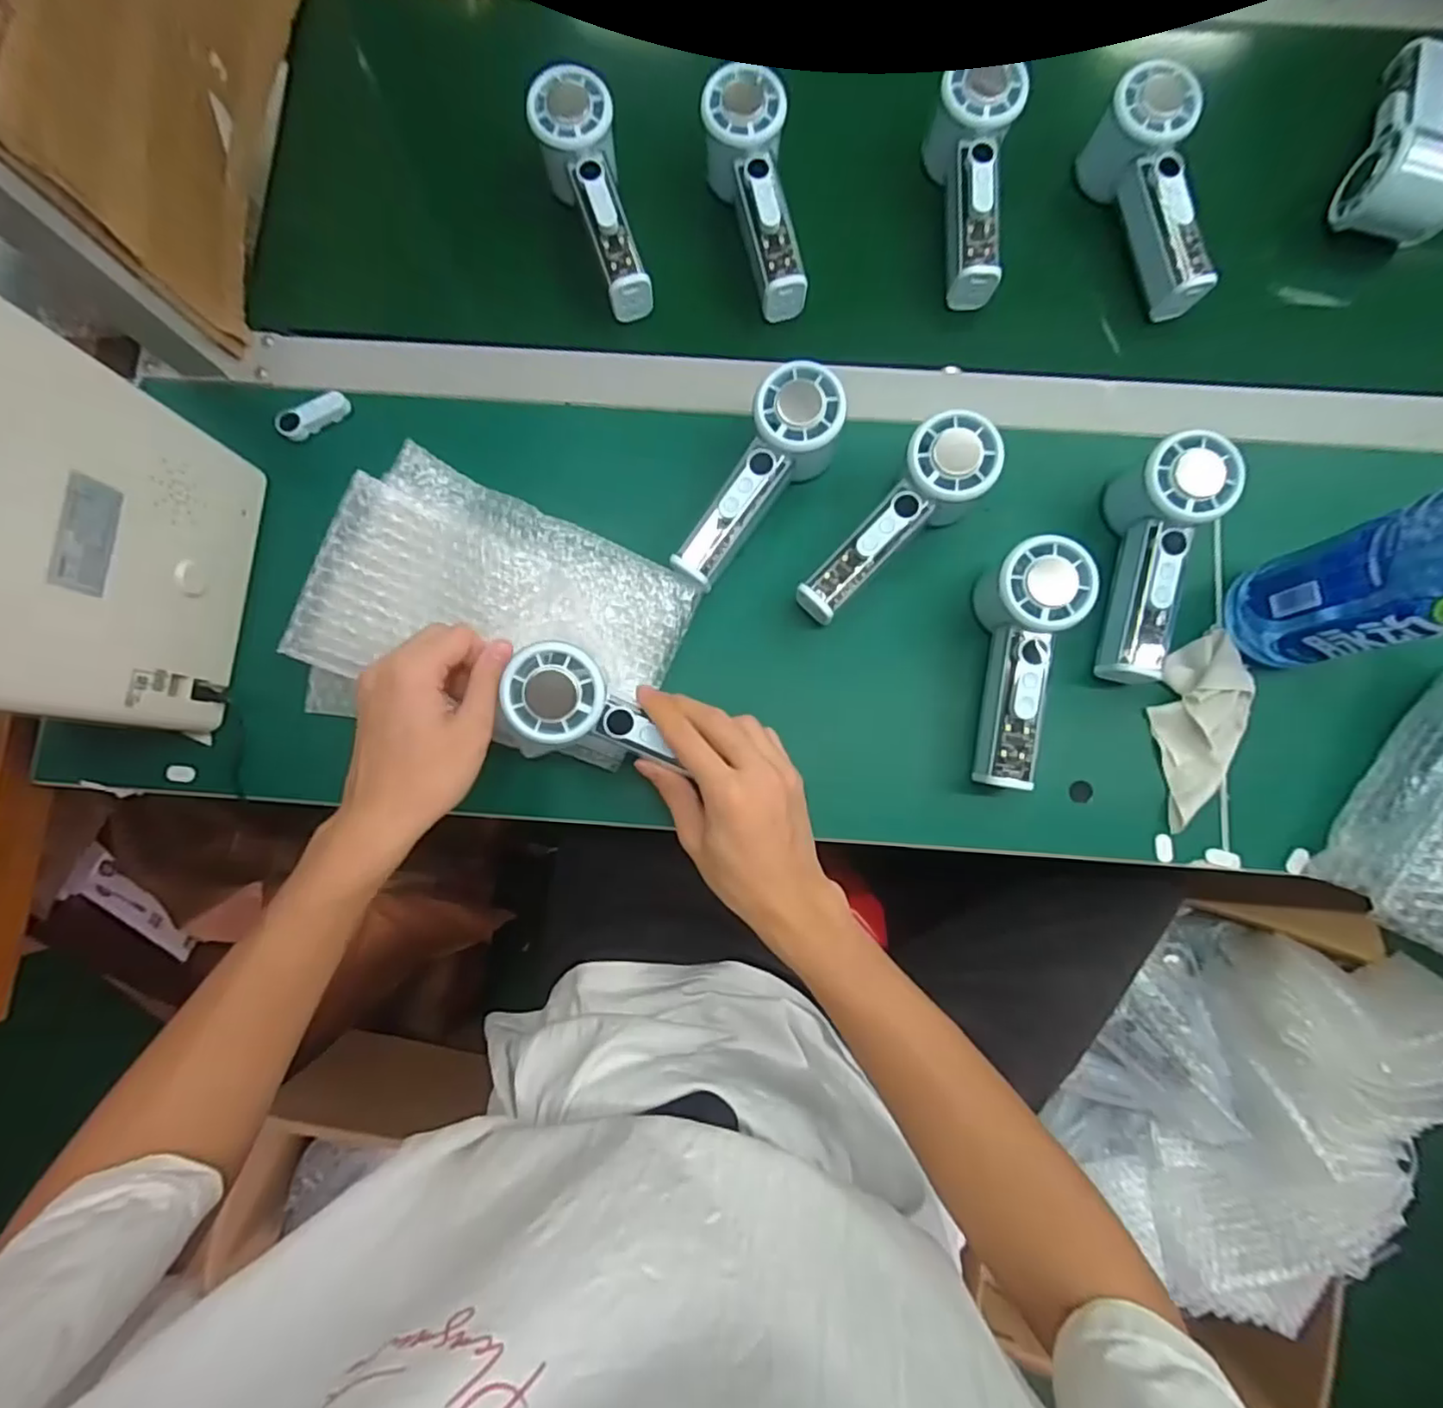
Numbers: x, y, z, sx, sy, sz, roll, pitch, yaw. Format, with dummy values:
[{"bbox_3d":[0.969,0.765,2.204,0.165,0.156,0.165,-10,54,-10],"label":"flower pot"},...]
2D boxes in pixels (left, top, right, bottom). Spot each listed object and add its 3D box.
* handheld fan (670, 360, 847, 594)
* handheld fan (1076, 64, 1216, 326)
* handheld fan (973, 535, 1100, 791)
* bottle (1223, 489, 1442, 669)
[{"bbox_3d":[0.018,-0.147,0.440,0.052,0.066,0.150,42,85,6],"label":"handheld fan"},{"bbox_3d":[0.301,-0.355,0.462,0.050,0.055,0.152,-7,83,0],"label":"handheld fan"},{"bbox_3d":[0.186,-0.024,0.418,0.058,0.060,0.152,14,83,3],"label":"handheld fan"},{"bbox_3d":[0.369,-0.069,0.342,0.061,0.209,0.070,-16,83,-1],"label":"bottle"}]

